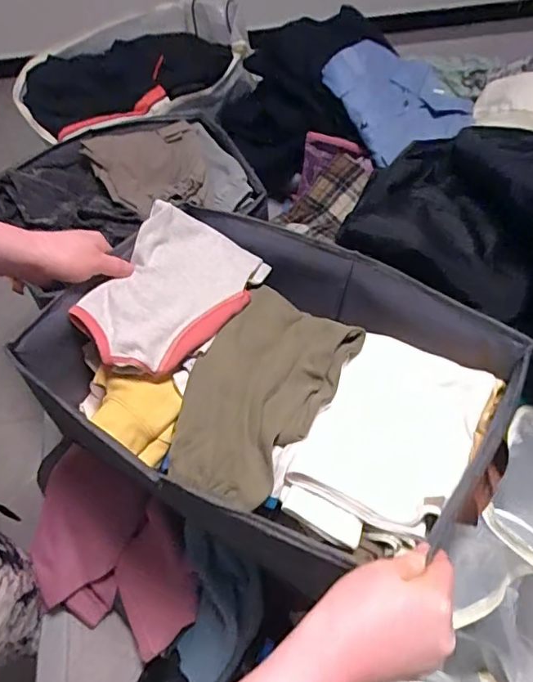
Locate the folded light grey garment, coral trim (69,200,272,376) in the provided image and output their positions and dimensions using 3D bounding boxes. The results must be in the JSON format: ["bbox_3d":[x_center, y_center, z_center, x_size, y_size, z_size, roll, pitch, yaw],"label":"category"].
[{"bbox_3d":[-0.110,-0.057,0.602,0.149,0.047,0.214,25,64,14],"label":"folded light grey garment, coral trim"}]

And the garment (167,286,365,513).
[{"bbox_3d":[-0.011,0.052,0.557,0.141,0.034,0.237,29,65,16],"label":"garment"}]

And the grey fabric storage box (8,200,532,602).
[{"bbox_3d":[0.004,0.041,0.594,0.463,0.120,0.322,30,65,16],"label":"grey fabric storage box"}]

